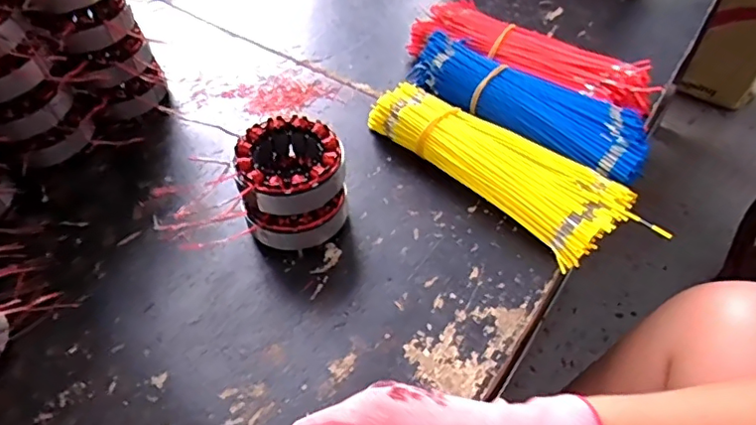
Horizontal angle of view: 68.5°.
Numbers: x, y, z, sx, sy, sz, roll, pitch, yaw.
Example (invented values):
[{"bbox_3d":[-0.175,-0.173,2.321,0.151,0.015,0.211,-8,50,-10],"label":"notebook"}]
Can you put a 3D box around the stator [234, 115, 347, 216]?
[{"bbox_3d":[-0.073,-0.037,0.458,0.081,0.043,0.084,1,49,-2],"label":"stator"}]

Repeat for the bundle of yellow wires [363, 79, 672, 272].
[{"bbox_3d":[0.113,-0.038,0.507,0.083,0.045,0.269,-34,58,-28],"label":"bundle of yellow wires"}]

